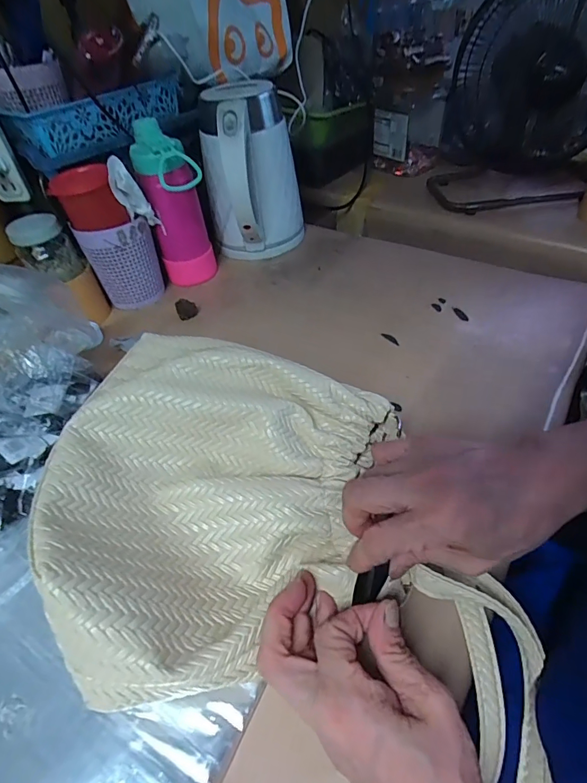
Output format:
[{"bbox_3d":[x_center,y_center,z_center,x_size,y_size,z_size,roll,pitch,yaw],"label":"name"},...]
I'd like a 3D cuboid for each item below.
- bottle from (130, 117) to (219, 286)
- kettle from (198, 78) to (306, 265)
[{"bbox_3d":[-0.155,-0.236,0.572,0.076,0.202,0.063,-17,47,-10],"label":"bottle"},{"bbox_3d":[-0.058,-0.307,0.618,0.139,0.216,0.150,-9,46,-2],"label":"kettle"}]

